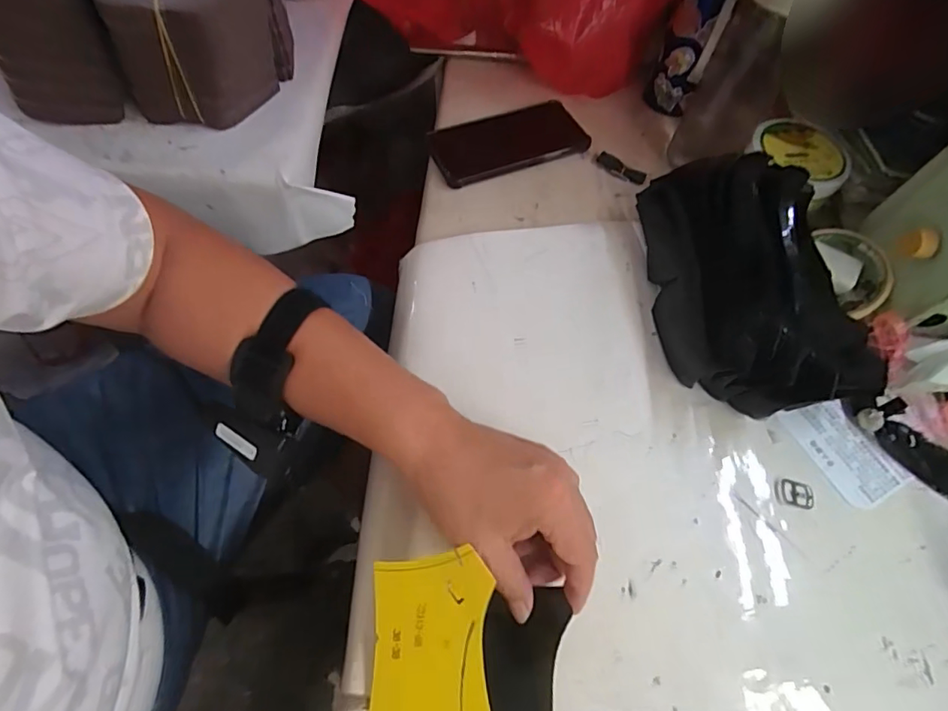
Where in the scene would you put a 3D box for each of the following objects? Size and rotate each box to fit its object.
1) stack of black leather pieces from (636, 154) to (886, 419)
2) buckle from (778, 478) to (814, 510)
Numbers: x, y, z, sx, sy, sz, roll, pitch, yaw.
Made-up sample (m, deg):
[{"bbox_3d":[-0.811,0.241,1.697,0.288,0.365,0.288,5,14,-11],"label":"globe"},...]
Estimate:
[{"bbox_3d":[0.235,-0.063,0.442,0.140,0.087,0.231,1,60,-4],"label":"stack of black leather pieces"},{"bbox_3d":[0.245,0.105,0.395,0.026,0.004,0.020,14,60,3],"label":"buckle"}]

